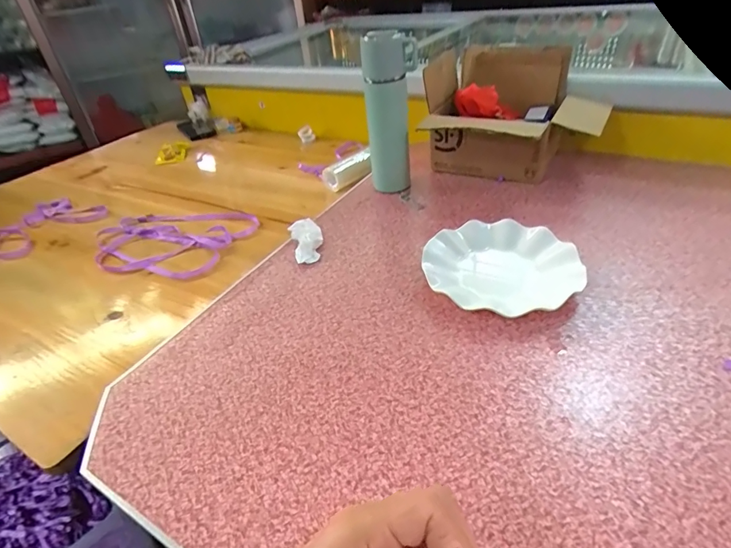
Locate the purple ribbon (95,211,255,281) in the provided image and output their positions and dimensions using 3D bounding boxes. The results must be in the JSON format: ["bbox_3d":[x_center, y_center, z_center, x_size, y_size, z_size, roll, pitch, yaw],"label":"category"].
[{"bbox_3d":[-0.347,-0.064,0.765,0.284,0.025,0.207,7,40,18],"label":"purple ribbon"}]

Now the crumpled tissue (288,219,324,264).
[{"bbox_3d":[-0.087,-0.052,0.635,0.046,0.025,0.095,-15,39,-9],"label":"crumpled tissue"}]

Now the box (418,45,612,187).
[{"bbox_3d":[0.244,-0.259,0.715,0.265,0.180,0.220,14,43,26],"label":"box"}]

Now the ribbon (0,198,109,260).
[{"bbox_3d":[-0.657,-0.094,0.853,0.220,0.024,0.189,15,44,24],"label":"ribbon"}]

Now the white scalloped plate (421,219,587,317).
[{"bbox_3d":[0.169,-0.011,0.541,0.179,0.027,0.179,-5,38,4],"label":"white scalloped plate"}]

